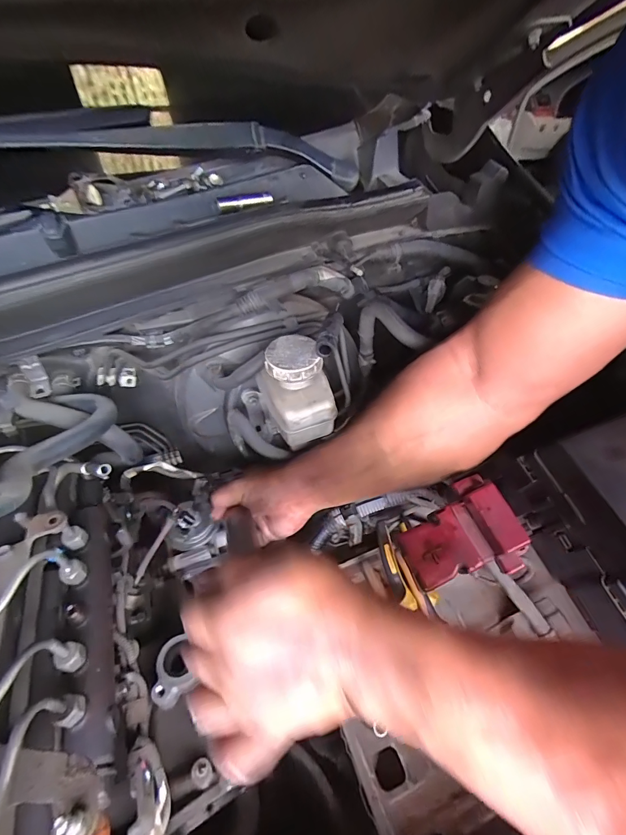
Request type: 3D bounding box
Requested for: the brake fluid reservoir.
[{"bbox_3d":[-0.015,-0.027,0.395,0.068,0.082,0.070,-20,47,-15],"label":"brake fluid reservoir"}]

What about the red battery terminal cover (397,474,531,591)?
[{"bbox_3d":[0.122,0.100,0.330,0.095,0.035,0.073,-21,69,-3],"label":"red battery terminal cover"}]

